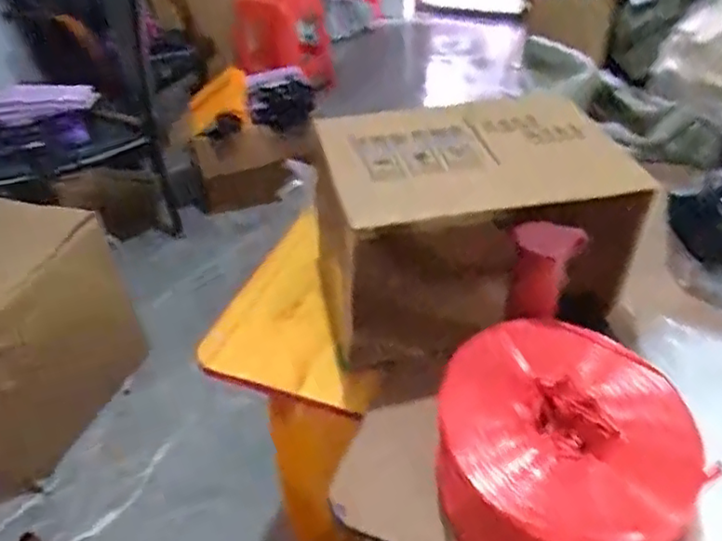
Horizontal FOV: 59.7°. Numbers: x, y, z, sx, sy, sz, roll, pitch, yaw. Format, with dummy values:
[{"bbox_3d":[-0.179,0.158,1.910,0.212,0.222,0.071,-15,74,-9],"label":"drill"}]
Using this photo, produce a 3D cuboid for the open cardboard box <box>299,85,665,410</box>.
[{"bbox_3d":[0.156,-0.039,0.902,0.400,0.288,0.298,-8,40,-6],"label":"open cardboard box"}]

